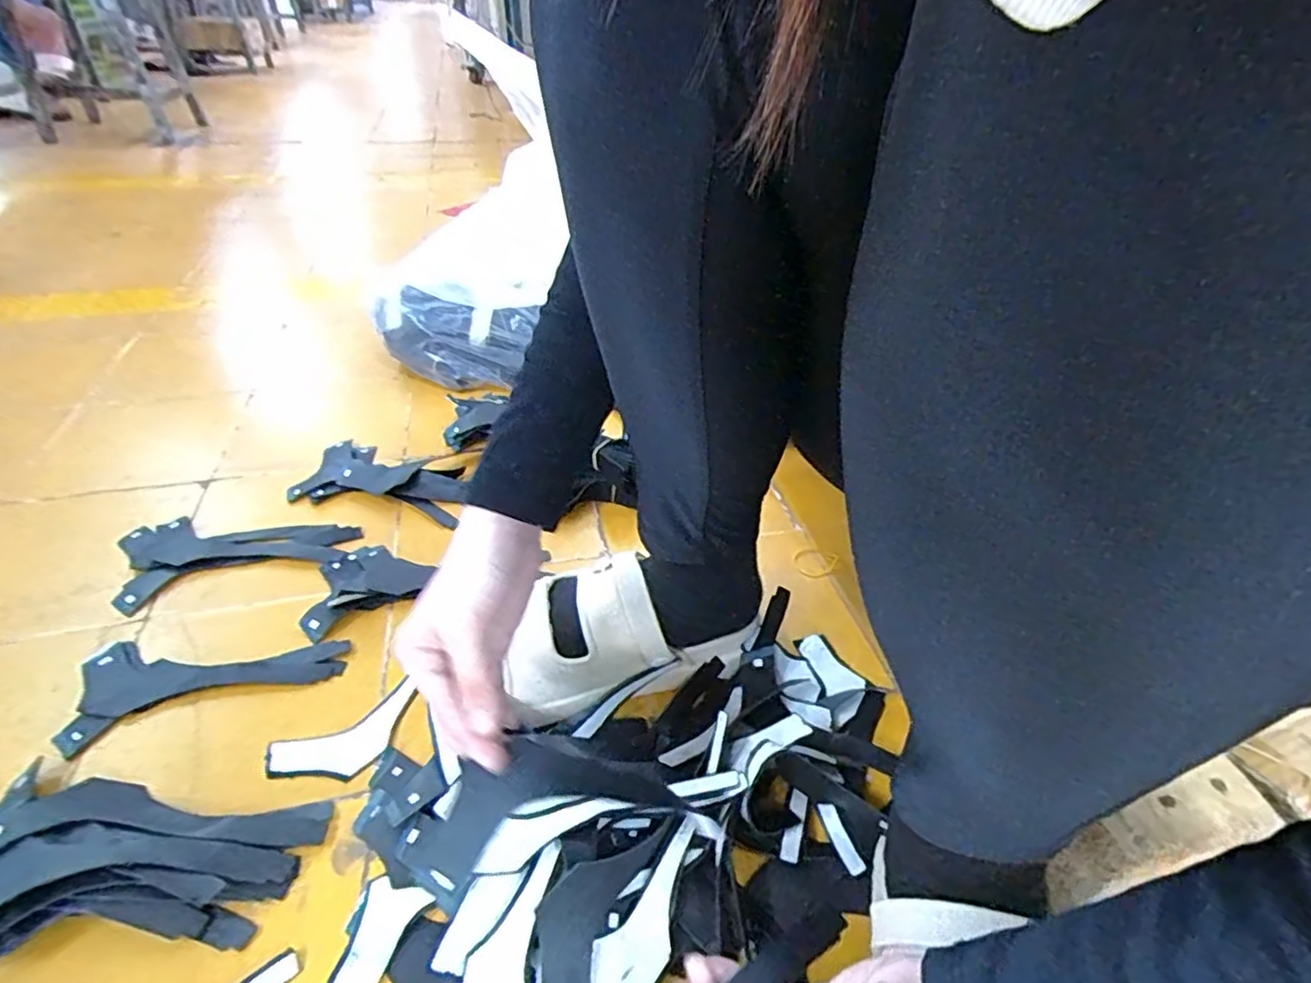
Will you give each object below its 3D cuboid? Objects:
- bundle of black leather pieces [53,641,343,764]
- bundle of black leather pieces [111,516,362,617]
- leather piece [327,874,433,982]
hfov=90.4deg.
[{"bbox_3d":[-0.354,0.139,0.524,0.191,0.012,0.095,-12,40,-16],"label":"bundle of black leather pieces"},{"bbox_3d":[-0.408,0.048,0.640,0.204,0.016,0.118,-15,41,-20],"label":"bundle of black leather pieces"},{"bbox_3d":[-0.165,0.261,0.379,0.037,0.005,0.062,16,41,18],"label":"leather piece"}]

